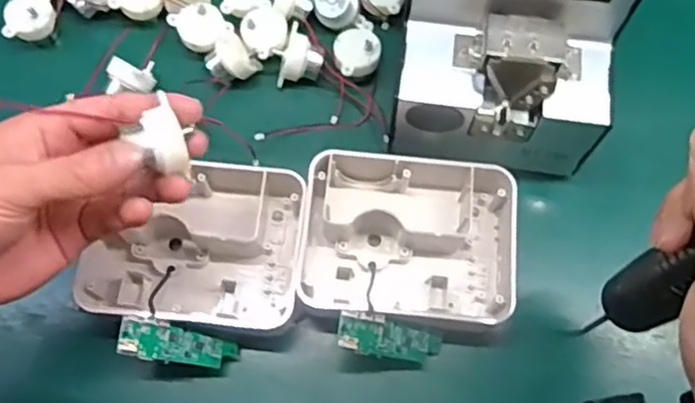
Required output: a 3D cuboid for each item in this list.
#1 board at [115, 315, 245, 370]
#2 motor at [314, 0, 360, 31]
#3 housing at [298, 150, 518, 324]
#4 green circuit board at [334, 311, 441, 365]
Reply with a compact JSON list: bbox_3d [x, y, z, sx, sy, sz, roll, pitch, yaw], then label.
[{"bbox_3d":[-0.097,0.085,0.396,0.071,0.007,0.022,19,66,-26],"label":"board"},{"bbox_3d":[-0.008,-0.142,0.488,0.034,0.020,0.032,-1,95,9],"label":"motor"},{"bbox_3d":[0.038,0.023,0.421,0.131,0.038,0.100,1,68,1],"label":"housing"},{"bbox_3d":[0.027,0.082,0.399,0.072,0.008,0.022,18,65,-30],"label":"green circuit board"}]

